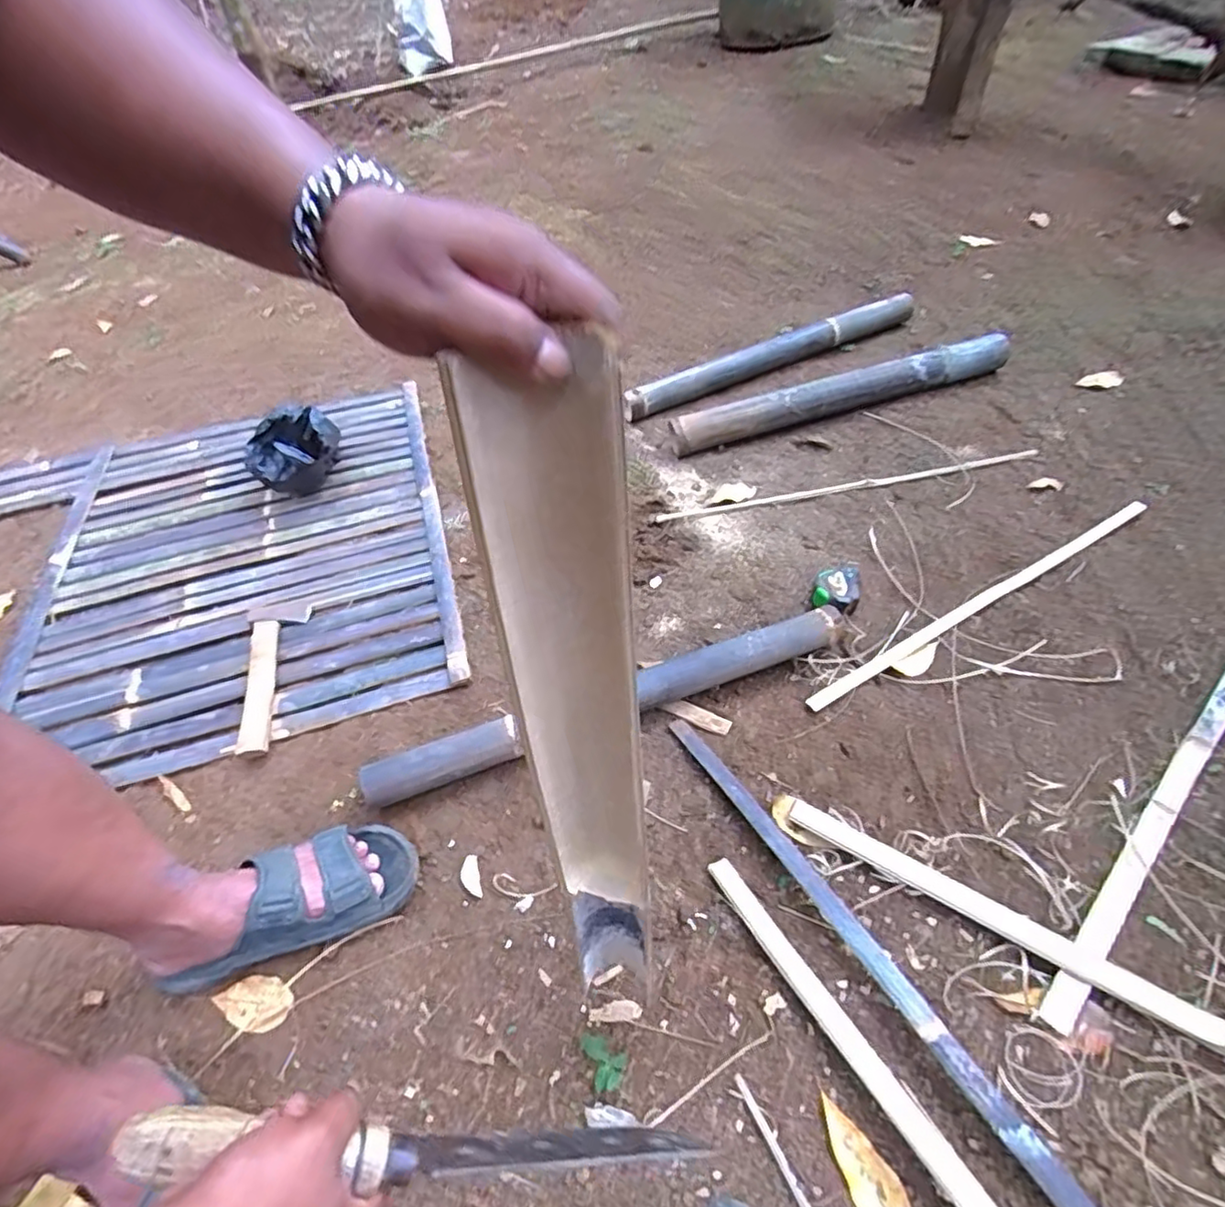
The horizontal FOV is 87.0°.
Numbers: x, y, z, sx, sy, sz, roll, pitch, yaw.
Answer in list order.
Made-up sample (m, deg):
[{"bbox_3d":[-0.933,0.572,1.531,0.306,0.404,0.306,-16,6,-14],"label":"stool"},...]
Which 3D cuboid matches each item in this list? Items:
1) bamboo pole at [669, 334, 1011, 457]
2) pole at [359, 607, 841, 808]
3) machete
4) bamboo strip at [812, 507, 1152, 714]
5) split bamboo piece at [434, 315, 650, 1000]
[{"bbox_3d":[0.451,-0.412,1.273,0.689,0.075,0.067,-14,49,-6],"label":"bamboo pole"},{"bbox_3d":[-0.002,0.136,0.855,0.649,0.064,0.053,-18,49,-9],"label":"pole"},{"bbox_3d":[-0.109,0.340,0.403,0.355,0.037,0.033,13,47,-15],"label":"machete"},{"bbox_3d":[0.559,-0.012,0.952,0.695,0.016,0.022,-26,51,-16],"label":"bamboo strip"},{"bbox_3d":[-0.013,0.107,0.417,0.069,0.526,0.041,-1,35,6],"label":"split bamboo piece"}]

